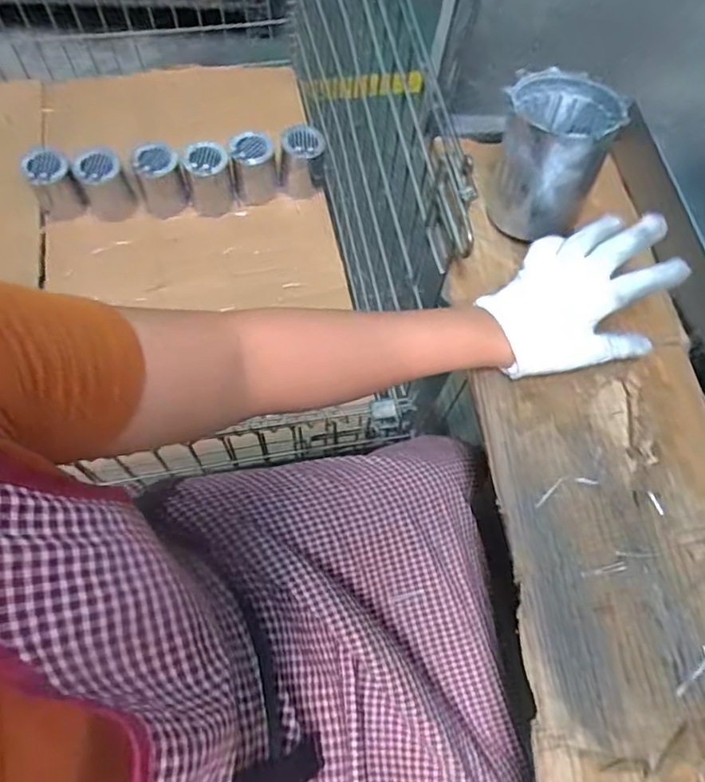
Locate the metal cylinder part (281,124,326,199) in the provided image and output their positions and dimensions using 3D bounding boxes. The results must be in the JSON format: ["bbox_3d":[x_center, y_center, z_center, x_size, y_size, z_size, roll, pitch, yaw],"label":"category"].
[{"bbox_3d":[-0.101,-0.484,1.236,0.092,0.122,0.093,7,67,0],"label":"metal cylinder part"}]

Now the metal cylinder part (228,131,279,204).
[{"bbox_3d":[-0.202,-0.456,1.205,0.091,0.141,0.077,-16,69,-9],"label":"metal cylinder part"}]

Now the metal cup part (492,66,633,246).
[{"bbox_3d":[0.177,-0.215,0.524,0.097,0.107,0.104,1,67,-3],"label":"metal cup part"}]

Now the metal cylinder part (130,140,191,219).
[{"bbox_3d":[-0.391,-0.429,1.181,0.091,0.144,0.074,-21,70,-11],"label":"metal cylinder part"}]

